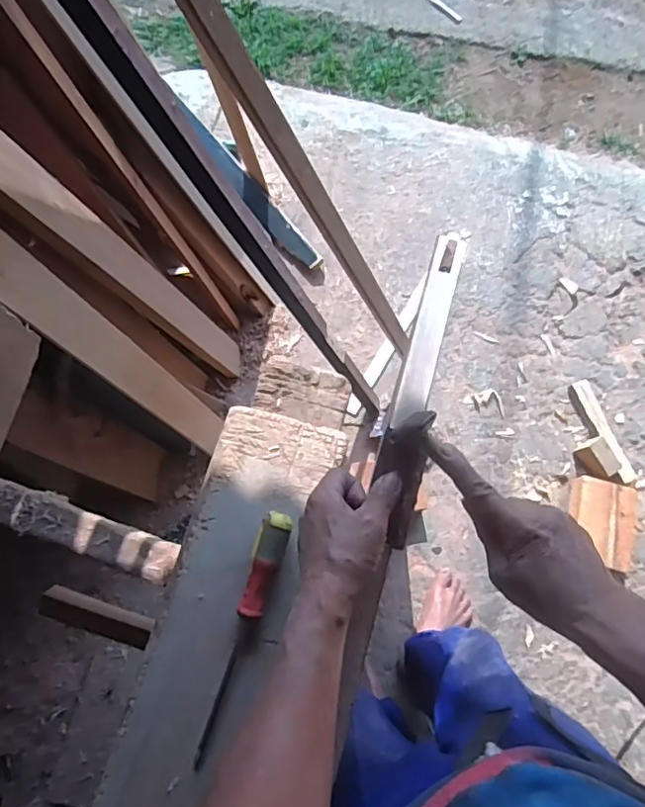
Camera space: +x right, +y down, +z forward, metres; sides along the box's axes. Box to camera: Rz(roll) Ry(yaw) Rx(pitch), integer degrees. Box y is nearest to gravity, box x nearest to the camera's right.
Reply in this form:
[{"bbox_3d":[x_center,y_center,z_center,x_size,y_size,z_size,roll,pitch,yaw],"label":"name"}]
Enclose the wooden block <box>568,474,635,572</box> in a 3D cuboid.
[{"bbox_3d":[0.642,0.277,1.286,0.134,0.071,0.191,15,70,5],"label":"wooden block"}]

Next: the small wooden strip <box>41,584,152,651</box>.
[{"bbox_3d":[-0.301,0.283,0.741,0.151,0.024,0.039,17,70,5],"label":"small wooden strip"}]

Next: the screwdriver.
[{"bbox_3d":[-0.078,0.223,0.547,0.028,0.028,0.234,17,78,5],"label":"screwdriver"}]

